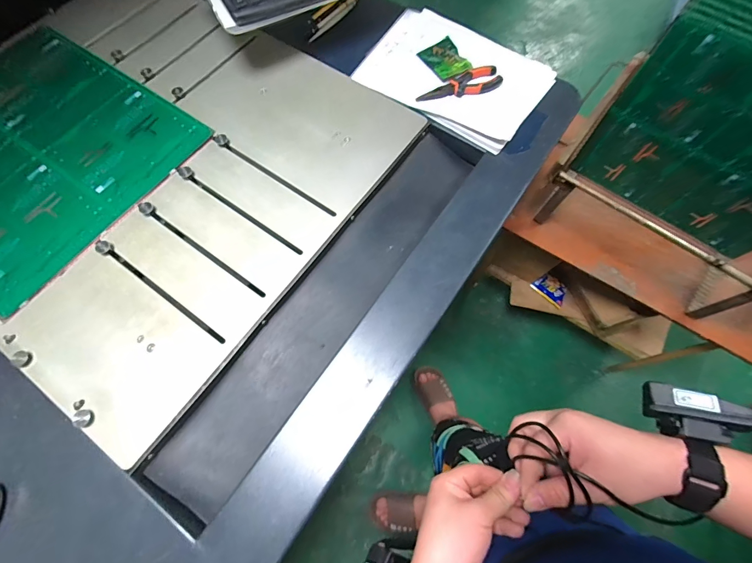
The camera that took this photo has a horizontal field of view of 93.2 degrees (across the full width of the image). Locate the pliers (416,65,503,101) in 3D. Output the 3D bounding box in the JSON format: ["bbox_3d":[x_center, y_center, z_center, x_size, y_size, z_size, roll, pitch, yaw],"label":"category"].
[{"bbox_3d":[0.148,-0.337,0.622,0.152,0.016,0.050,-26,73,-10],"label":"pliers"}]

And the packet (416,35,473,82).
[{"bbox_3d":[0.128,-0.405,0.645,0.072,0.017,0.090,-28,73,-11],"label":"packet"}]

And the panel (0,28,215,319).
[{"bbox_3d":[-0.544,-0.212,0.565,0.418,0.008,0.380,35,72,11],"label":"panel"}]

